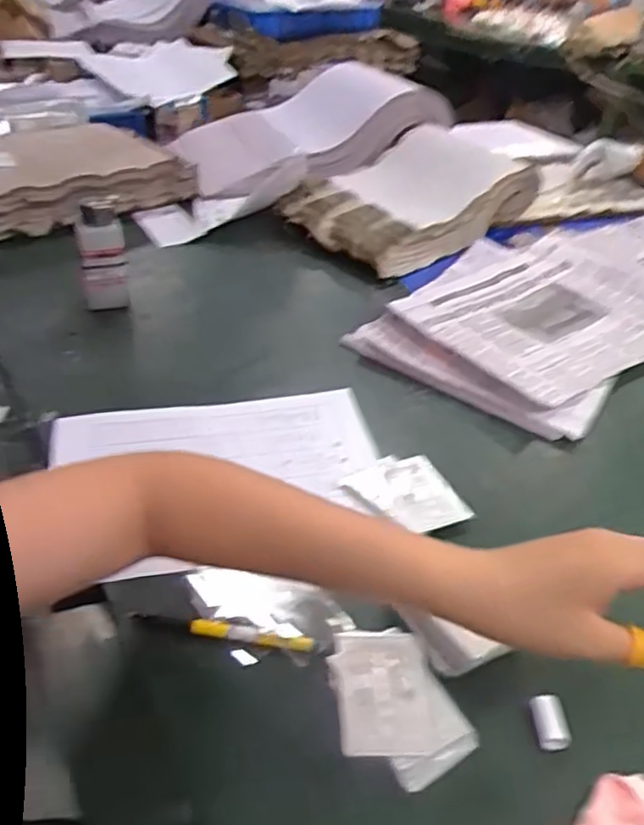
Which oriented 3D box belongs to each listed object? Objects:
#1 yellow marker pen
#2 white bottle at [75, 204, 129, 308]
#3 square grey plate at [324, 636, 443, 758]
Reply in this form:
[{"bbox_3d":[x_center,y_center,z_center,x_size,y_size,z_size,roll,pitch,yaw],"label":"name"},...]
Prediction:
[{"bbox_3d":[-0.069,0.156,0.478,0.139,0.011,0.013,9,37,7],"label":"yellow marker pen"},{"bbox_3d":[-0.259,-0.180,0.788,0.052,0.117,0.035,-8,38,-15],"label":"white bottle"},{"bbox_3d":[0.039,0.185,0.443,0.062,0.005,0.086,-2,37,-8],"label":"square grey plate"}]

